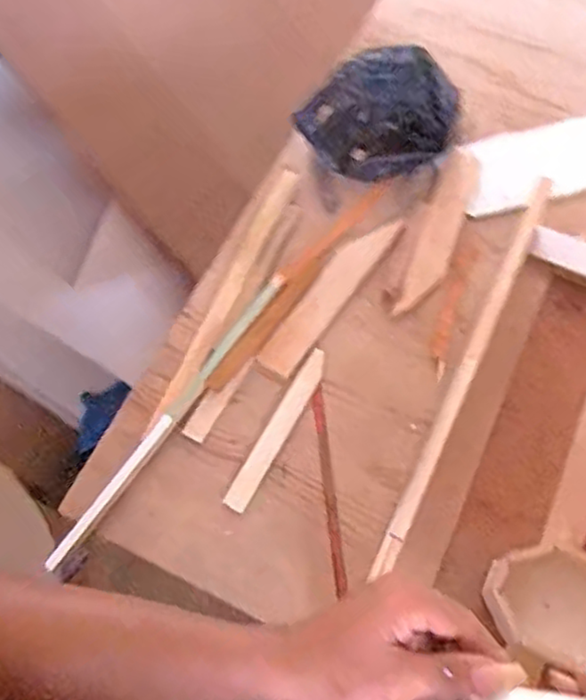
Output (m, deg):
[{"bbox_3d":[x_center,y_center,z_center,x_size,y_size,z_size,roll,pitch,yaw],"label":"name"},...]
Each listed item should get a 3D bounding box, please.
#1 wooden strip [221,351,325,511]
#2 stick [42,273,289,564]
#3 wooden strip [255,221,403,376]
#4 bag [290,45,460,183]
[{"bbox_3d":[-0.017,0.095,0.823,0.029,0.008,0.219,27,68,14],"label":"wooden strip"},{"bbox_3d":[-0.144,0.075,0.826,0.021,0.017,0.442,32,69,16],"label":"stick"},{"bbox_3d":[0.052,-0.078,0.895,0.049,0.015,0.266,33,70,17],"label":"wooden strip"},{"bbox_3d":[0.122,-0.331,0.949,0.198,0.101,0.164,-32,67,-13],"label":"bag"}]

